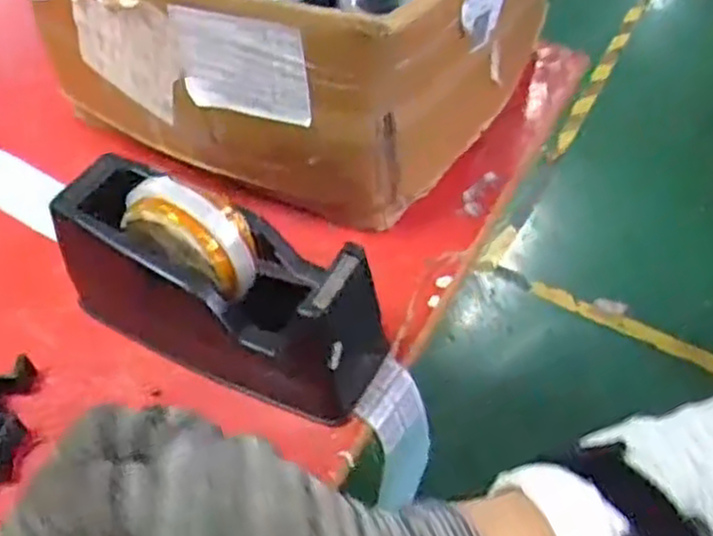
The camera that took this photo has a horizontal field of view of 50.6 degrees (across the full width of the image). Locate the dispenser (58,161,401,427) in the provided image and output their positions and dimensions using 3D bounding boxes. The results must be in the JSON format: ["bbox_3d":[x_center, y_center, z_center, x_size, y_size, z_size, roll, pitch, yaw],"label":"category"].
[{"bbox_3d":[-0.084,0.010,0.451,0.201,0.111,0.083,21,54,18],"label":"dispenser"}]

